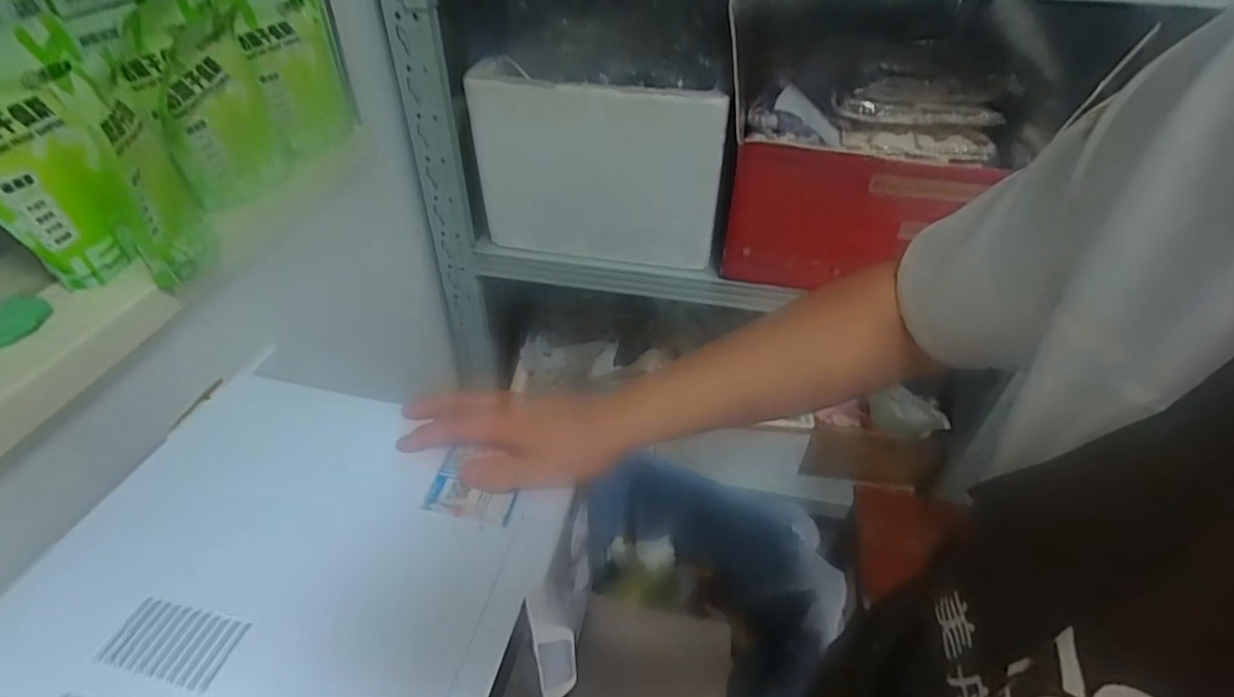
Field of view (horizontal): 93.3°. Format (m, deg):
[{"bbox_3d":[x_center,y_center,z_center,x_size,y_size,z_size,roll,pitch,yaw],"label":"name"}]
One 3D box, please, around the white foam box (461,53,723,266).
[{"bbox_3d":[-0.038,-0.299,1.030,0.432,0.321,0.092,7,42,6],"label":"white foam box"}]

